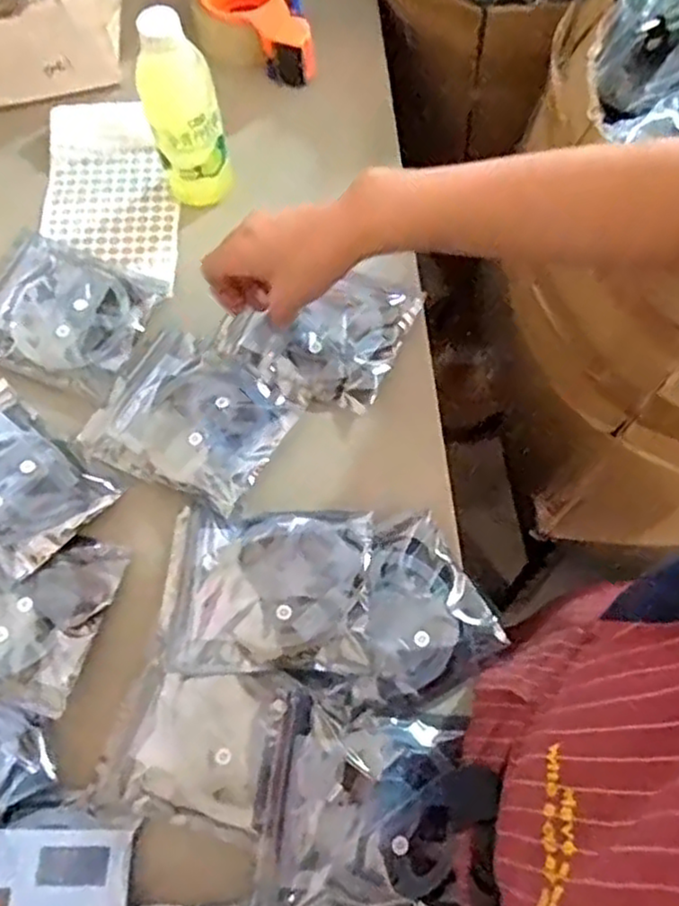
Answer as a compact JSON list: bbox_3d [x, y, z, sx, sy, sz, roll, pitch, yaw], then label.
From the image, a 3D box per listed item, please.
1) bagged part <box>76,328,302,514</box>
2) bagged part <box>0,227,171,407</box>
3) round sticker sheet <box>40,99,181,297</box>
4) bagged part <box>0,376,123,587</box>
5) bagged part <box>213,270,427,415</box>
[{"bbox_3d":[-0.116,-0.031,0.560,0.145,0.014,0.121,27,70,11],"label":"bagged part"},{"bbox_3d":[-0.240,-0.123,0.605,0.154,0.016,0.130,21,69,9],"label":"bagged part"},{"bbox_3d":[-0.214,-0.246,0.659,0.128,0.014,0.205,-3,70,1],"label":"round sticker sheet"},{"bbox_3d":[-0.259,0.021,0.529,0.147,0.025,0.112,36,72,14],"label":"bagged part"},{"bbox_3d":[-0.020,-0.105,0.591,0.143,0.014,0.131,24,70,10],"label":"bagged part"}]

